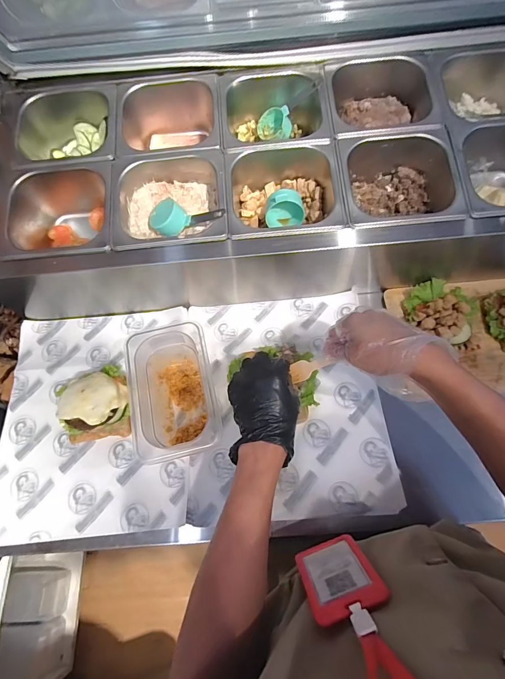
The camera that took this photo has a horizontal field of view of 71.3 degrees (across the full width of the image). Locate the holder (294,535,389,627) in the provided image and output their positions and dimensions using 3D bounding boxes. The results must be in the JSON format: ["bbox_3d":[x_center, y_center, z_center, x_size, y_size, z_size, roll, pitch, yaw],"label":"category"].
[{"bbox_3d":[0.084,0.234,0.353,0.068,0.112,0.004,-19,87,-4],"label":"holder"}]

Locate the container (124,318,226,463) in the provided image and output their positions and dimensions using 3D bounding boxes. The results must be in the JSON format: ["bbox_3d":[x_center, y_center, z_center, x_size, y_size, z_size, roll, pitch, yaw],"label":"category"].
[{"bbox_3d":[-0.099,0.086,0.504,0.101,0.142,0.164,-14,67,-3],"label":"container"}]

